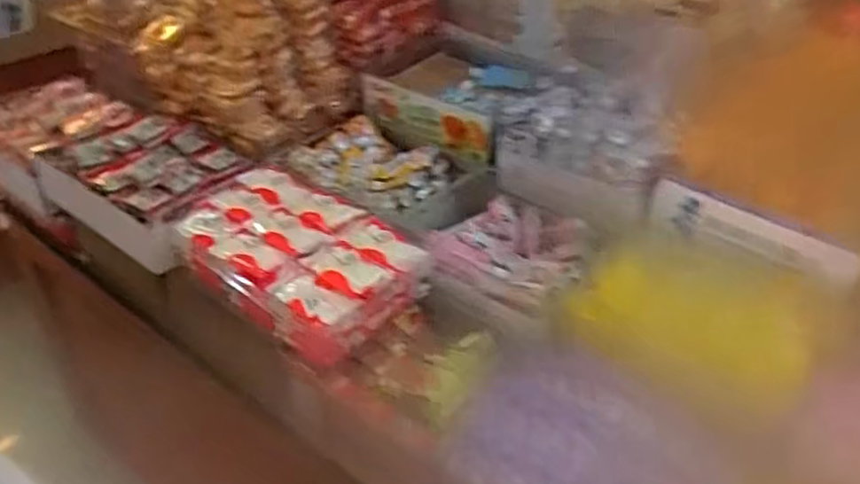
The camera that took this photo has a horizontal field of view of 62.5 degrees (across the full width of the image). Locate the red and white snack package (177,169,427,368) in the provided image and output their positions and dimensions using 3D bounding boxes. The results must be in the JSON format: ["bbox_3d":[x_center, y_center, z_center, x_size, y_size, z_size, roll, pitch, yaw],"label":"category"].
[{"bbox_3d":[-0.192,0.026,1.049,0.343,0.109,0.234,24,42,28],"label":"red and white snack package"}]

